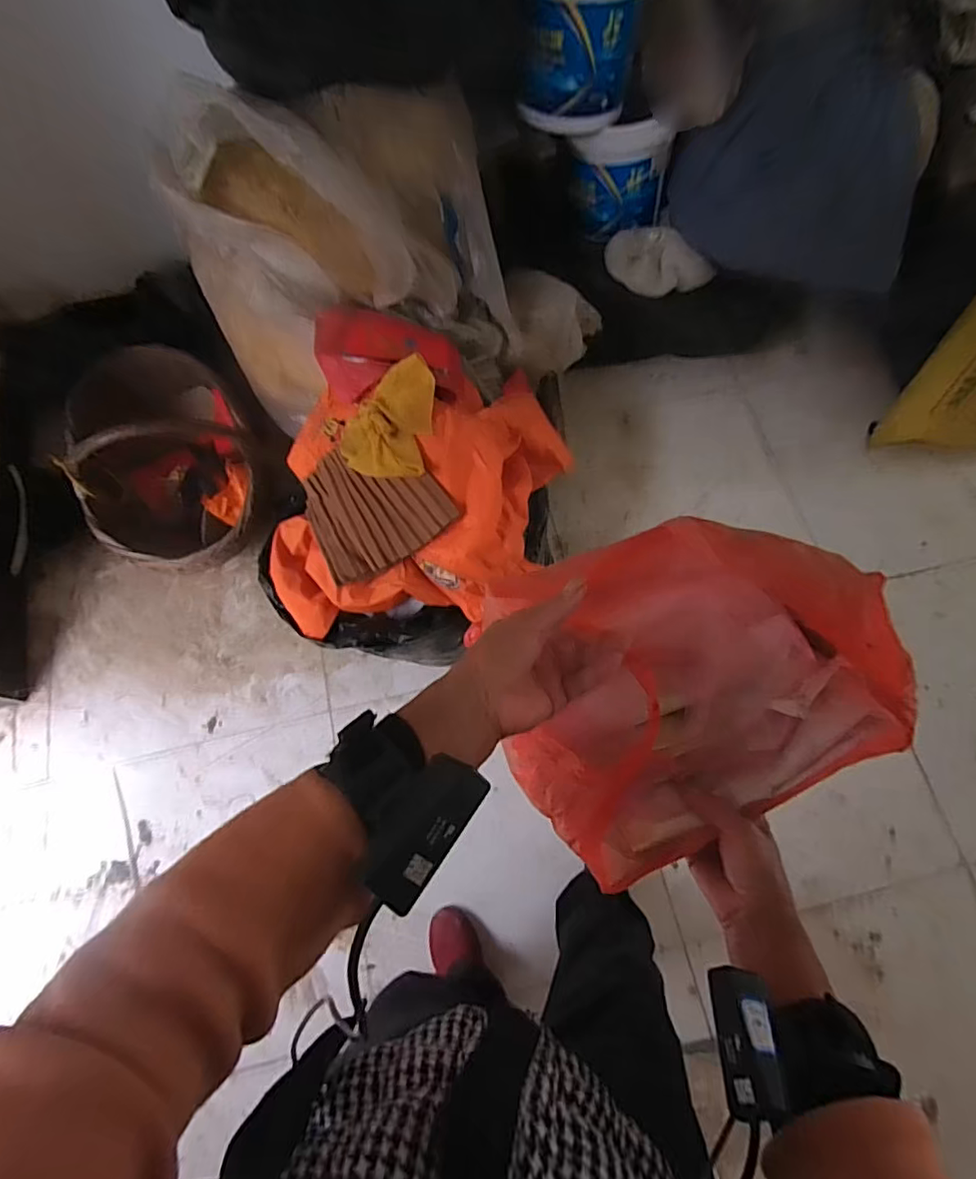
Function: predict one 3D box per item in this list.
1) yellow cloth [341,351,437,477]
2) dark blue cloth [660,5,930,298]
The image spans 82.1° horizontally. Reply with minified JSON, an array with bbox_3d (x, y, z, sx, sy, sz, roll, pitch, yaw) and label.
[{"bbox_3d":[-0.170,-0.285,0.938,0.148,0.044,0.192,7,89,7],"label":"yellow cloth"},{"bbox_3d":[0.635,-0.833,1.103,0.496,0.330,0.203,10,72,3],"label":"dark blue cloth"}]

